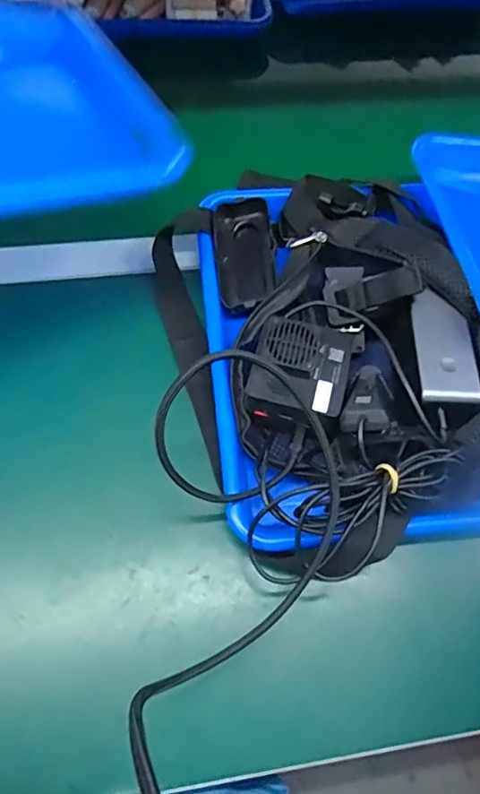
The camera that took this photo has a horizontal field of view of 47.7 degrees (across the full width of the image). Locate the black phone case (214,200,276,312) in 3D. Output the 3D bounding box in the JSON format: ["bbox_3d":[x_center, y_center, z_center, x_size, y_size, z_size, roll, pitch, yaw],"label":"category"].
[{"bbox_3d":[0.005,-0.126,0.486,0.052,0.024,0.112,-2,63,-4],"label":"black phone case"}]

